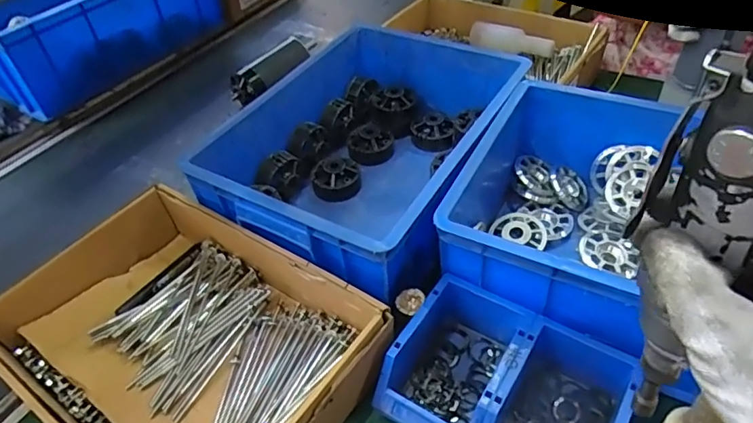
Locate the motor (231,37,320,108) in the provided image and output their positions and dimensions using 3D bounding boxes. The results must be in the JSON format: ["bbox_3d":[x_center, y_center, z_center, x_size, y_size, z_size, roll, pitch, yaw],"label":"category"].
[{"bbox_3d":[-0.197,-0.285,1.006,0.061,0.046,0.215,22,51,27],"label":"motor"}]

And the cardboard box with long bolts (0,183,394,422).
[{"bbox_3d":[-0.209,0.134,0.560,0.384,0.079,0.264,24,52,28],"label":"cardboard box with long bolts"}]

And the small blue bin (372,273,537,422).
[{"bbox_3d":[0.086,0.153,0.536,0.107,0.076,0.172,22,51,27],"label":"small blue bin"}]

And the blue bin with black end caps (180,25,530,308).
[{"bbox_3d":[-0.002,-0.072,0.733,0.299,0.172,0.412,20,50,25],"label":"blue bin with black end caps"}]

